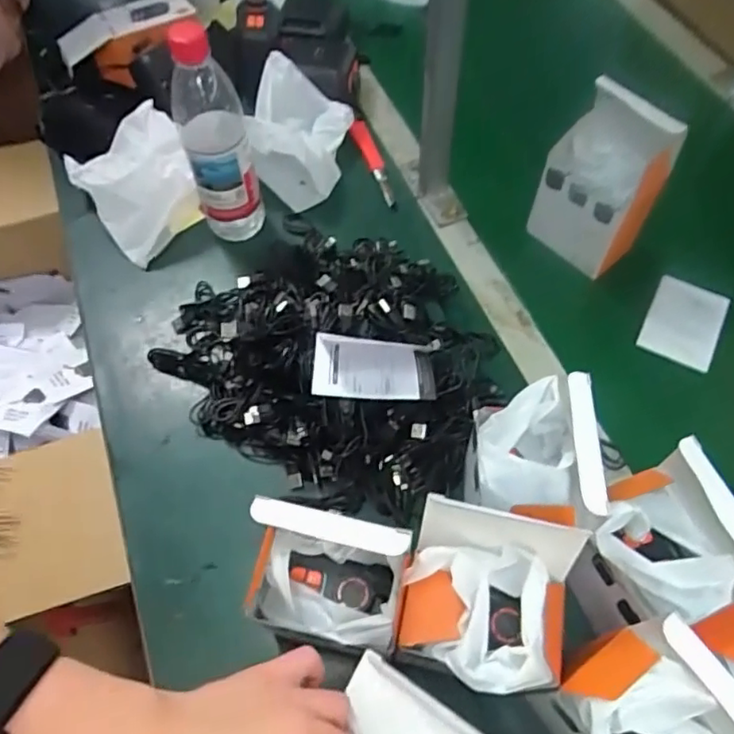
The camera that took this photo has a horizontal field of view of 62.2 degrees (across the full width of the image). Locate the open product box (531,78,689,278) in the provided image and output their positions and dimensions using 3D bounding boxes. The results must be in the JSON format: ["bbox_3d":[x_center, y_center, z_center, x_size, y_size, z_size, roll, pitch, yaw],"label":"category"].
[{"bbox_3d":[0.231,-0.180,0.605,0.102,0.165,0.050,39,68,21],"label":"open product box"}]

